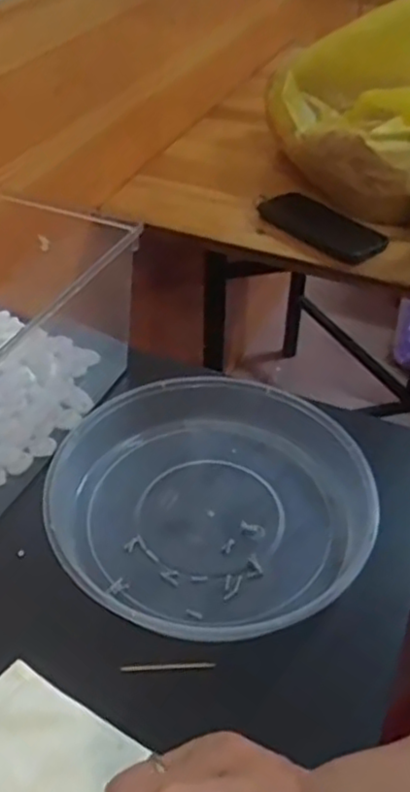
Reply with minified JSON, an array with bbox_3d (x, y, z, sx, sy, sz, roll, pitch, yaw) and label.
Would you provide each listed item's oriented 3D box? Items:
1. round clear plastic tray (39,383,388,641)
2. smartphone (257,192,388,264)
[{"bbox_3d":[0.008,0.076,0.517,0.224,0.044,0.215,1,41,-1],"label":"round clear plastic tray"},{"bbox_3d":[0.148,-0.214,0.876,0.087,0.010,0.170,-28,50,-28],"label":"smartphone"}]

